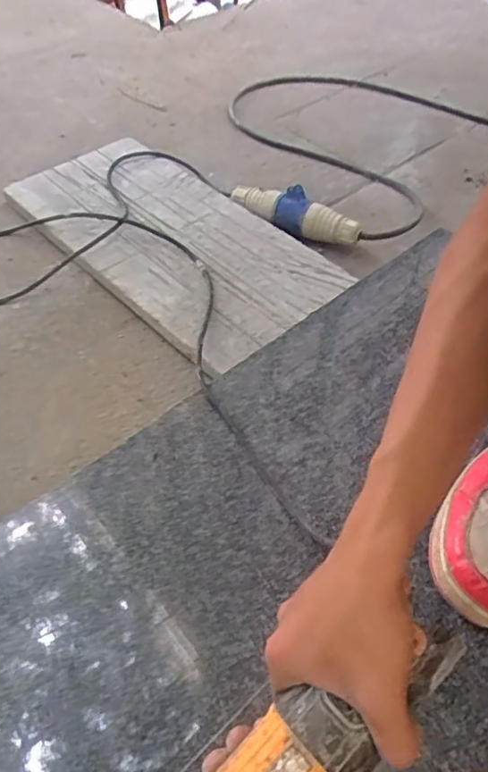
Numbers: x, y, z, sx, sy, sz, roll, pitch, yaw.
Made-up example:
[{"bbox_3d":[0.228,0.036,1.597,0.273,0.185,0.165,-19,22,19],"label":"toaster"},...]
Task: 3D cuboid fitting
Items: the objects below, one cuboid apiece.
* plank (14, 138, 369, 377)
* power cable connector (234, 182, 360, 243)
[{"bbox_3d":[-0.109,-0.212,0.760,0.243,0.035,0.494,-35,58,-25],"label":"plank"},{"bbox_3d":[0.070,-0.241,0.765,0.190,0.054,0.051,30,57,24],"label":"power cable connector"}]

